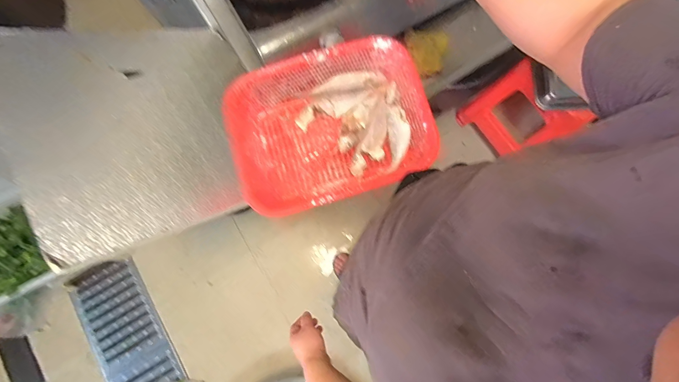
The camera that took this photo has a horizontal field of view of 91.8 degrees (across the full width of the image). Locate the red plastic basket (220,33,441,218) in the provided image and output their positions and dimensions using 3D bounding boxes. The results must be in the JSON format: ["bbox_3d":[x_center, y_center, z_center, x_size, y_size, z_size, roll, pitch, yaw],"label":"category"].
[{"bbox_3d":[-0.022,-0.128,0.702,0.395,0.111,0.302,-22,80,-3],"label":"red plastic basket"}]

